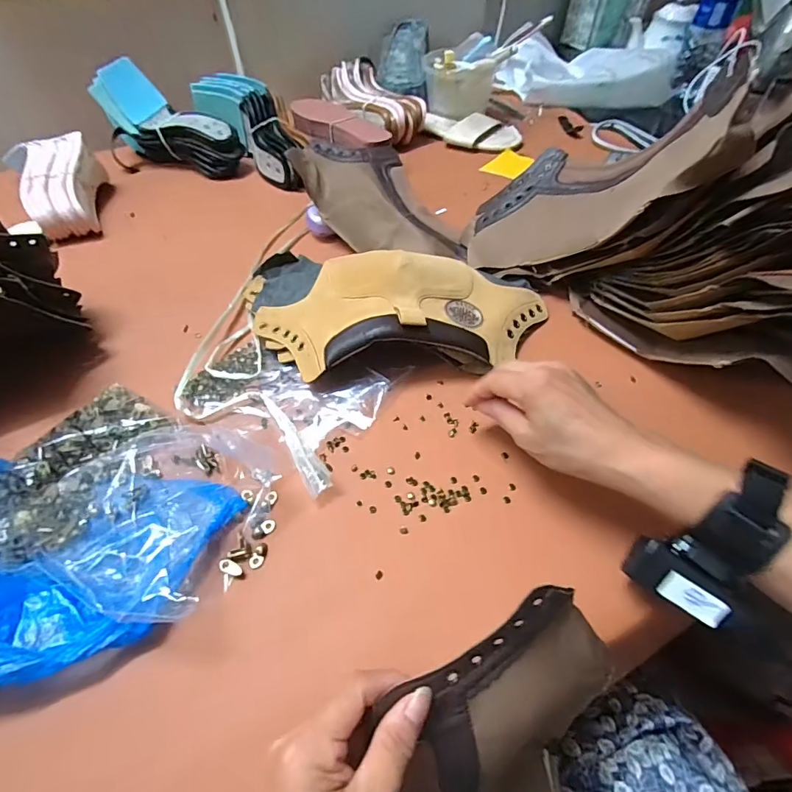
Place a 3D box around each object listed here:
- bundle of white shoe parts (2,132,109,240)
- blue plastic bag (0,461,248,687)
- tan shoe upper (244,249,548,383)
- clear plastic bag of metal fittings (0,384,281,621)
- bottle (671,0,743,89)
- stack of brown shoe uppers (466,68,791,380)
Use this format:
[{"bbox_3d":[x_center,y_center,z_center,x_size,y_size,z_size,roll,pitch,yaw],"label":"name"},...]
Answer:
[{"bbox_3d":[-0.452,-0.291,0.615,0.106,0.062,0.182,-29,56,-20],"label":"bundle of white shoe parts"},{"bbox_3d":[-0.246,0.105,0.298,0.239,0.059,0.155,5,52,4],"label":"blue plastic bag"},{"bbox_3d":[-0.016,-0.089,0.445,0.319,0.055,0.172,10,52,10],"label":"tan shoe upper"},{"bbox_3d":[-0.209,0.067,0.353,0.212,0.032,0.162,16,53,14],"label":"clear plastic bag of metal fittings"},{"bbox_3d":[0.586,-0.689,0.839,0.069,0.191,0.061,19,54,17],"label":"bottle"},{"bbox_3d":[0.231,-0.153,0.409,0.142,0.190,0.389,-29,57,-20],"label":"stack of brown shoe uppers"}]

